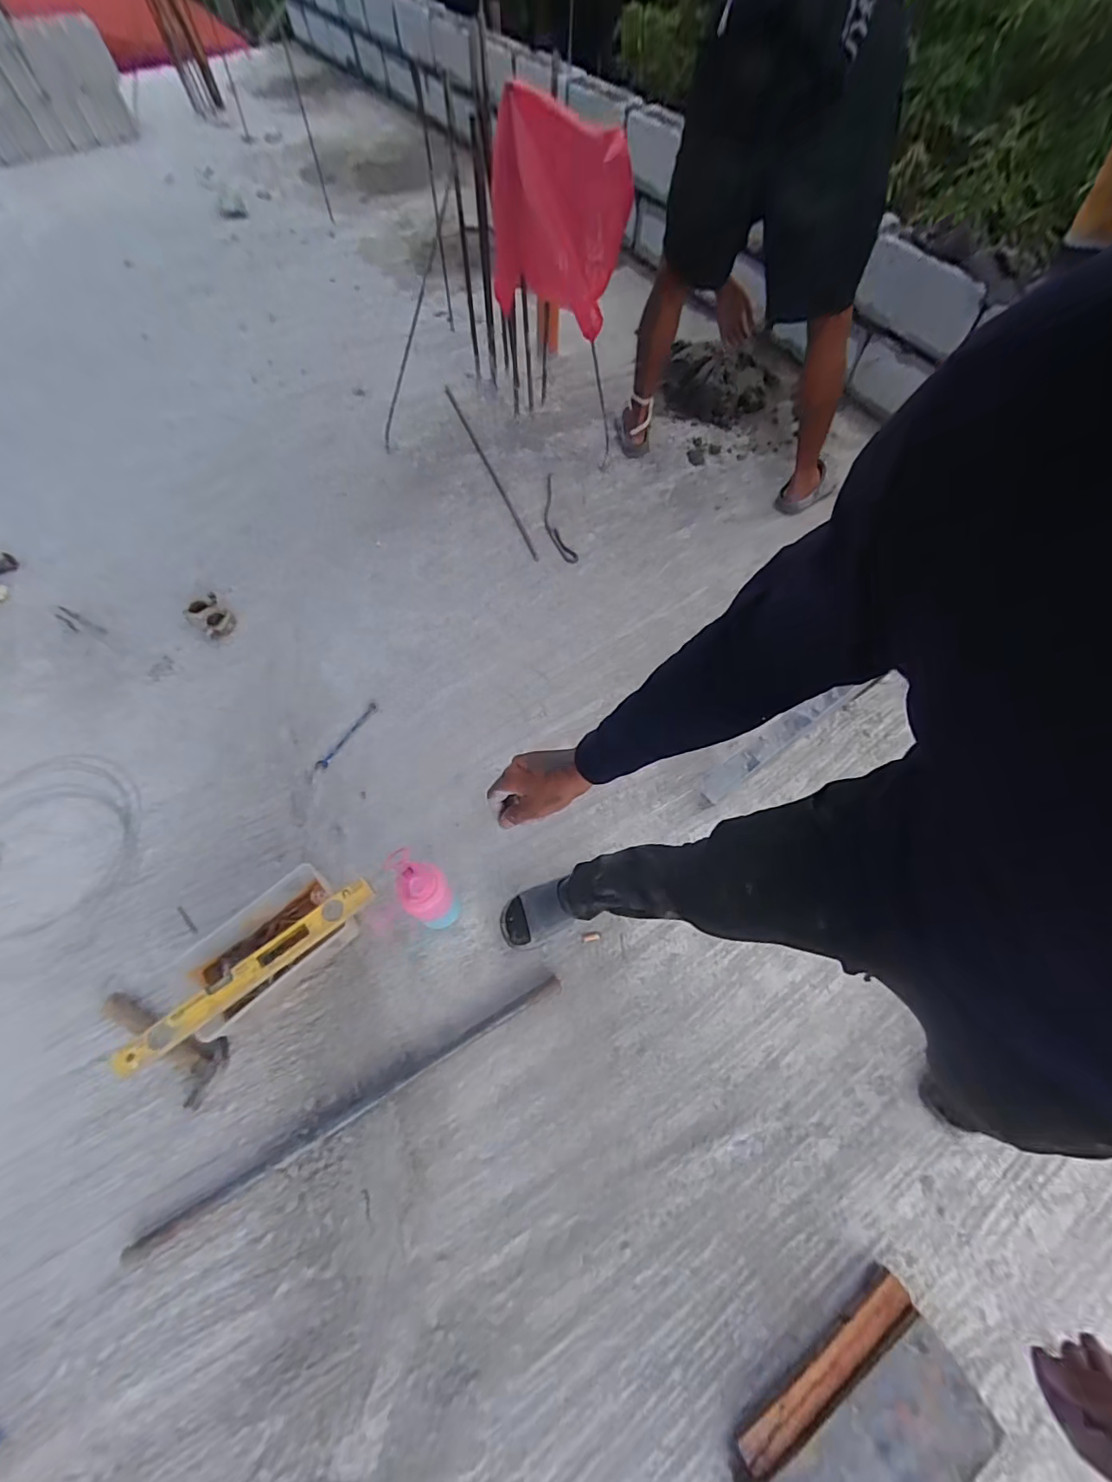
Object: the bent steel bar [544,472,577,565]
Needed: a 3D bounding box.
[{"bbox_3d":[-0.006,-0.666,1.581,0.063,0.015,0.385,-11,64,-6],"label":"bent steel bar"}]

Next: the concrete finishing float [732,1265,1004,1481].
[{"bbox_3d":[0.418,0.976,0.740,0.352,0.064,0.186,-30,68,-15],"label":"concrete finishing float"}]

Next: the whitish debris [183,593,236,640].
[{"bbox_3d":[-0.891,-0.317,1.380,0.086,0.028,0.144,-40,71,-18],"label":"whitish debris"}]

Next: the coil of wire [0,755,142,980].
[{"bbox_3d":[-1.114,0.254,1.142,0.412,0.025,0.465,-10,64,-5],"label":"coil of wire"}]

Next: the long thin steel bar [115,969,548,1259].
[{"bbox_3d":[-0.337,0.645,0.944,0.785,0.021,0.031,-27,67,-13],"label":"long thin steel bar"}]

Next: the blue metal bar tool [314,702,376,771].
[{"bbox_3d":[-0.496,-0.011,1.272,0.030,0.013,0.200,32,68,14],"label":"blue metal bar tool"}]

